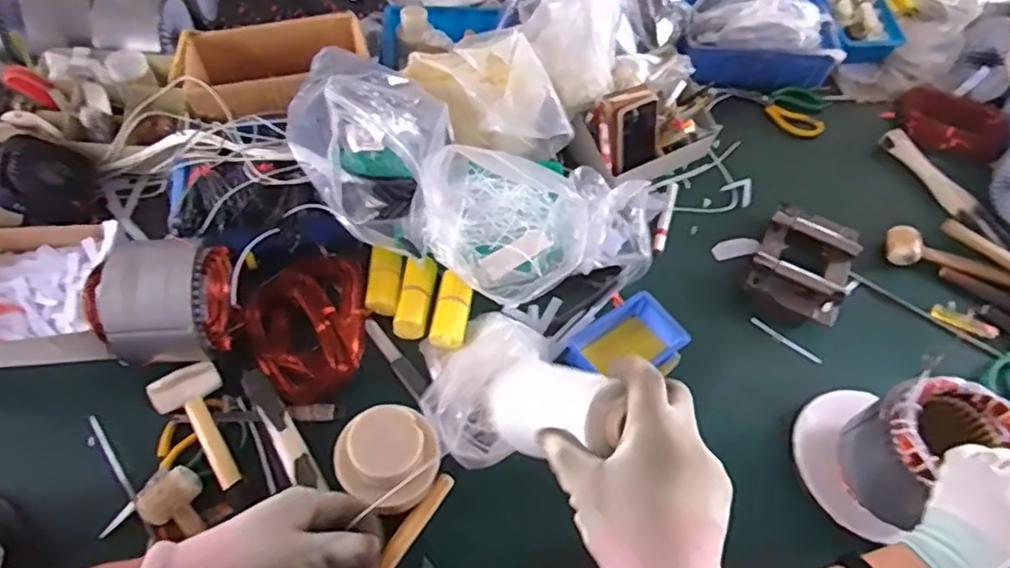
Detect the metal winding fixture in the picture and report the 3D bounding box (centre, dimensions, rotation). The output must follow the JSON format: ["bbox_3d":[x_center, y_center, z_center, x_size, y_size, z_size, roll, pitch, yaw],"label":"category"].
[{"bbox_3d":[0.453,-0.025,0.985,0.150,0.050,0.189,24,61,10],"label":"metal winding fixture"}]

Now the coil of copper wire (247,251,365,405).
[{"bbox_3d":[-0.266,0.057,0.874,0.150,0.049,0.211,-4,60,-7],"label":"coil of copper wire"}]

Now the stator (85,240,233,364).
[{"bbox_3d":[-0.423,0.020,0.808,0.172,0.127,0.130,1,59,-4],"label":"stator"}]

